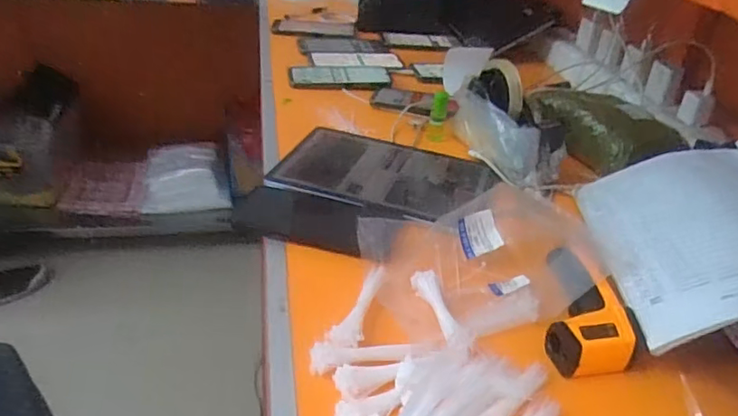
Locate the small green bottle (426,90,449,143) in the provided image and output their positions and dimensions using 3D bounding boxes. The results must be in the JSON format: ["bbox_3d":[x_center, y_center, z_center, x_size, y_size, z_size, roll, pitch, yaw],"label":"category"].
[{"bbox_3d":[0.098,-0.136,0.797,0.024,0.049,0.026,10,33,4],"label":"small green bottle"}]

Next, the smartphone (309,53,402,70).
[{"bbox_3d":[-0.022,-0.262,1.015,0.161,0.007,0.071,0,34,-10],"label":"smartphone"}]

